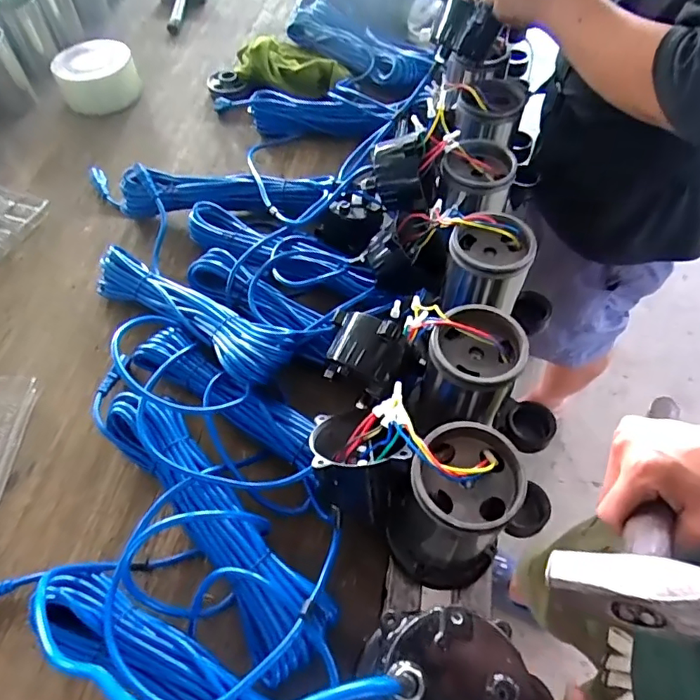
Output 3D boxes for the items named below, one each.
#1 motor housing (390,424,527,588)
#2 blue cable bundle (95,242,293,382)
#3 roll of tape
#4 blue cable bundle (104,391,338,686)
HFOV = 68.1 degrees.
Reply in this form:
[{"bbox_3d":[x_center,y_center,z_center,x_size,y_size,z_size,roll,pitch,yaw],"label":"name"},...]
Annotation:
[{"bbox_3d":[0.097,0.148,0.471,0.084,0.168,0.100,26,61,17],"label":"motor housing"},{"bbox_3d":[-0.216,-0.053,0.673,0.346,0.038,0.088,28,61,19],"label":"blue cable bundle"},{"bbox_3d":[-0.514,-0.559,1.054,0.158,0.089,0.147,-25,59,-15],"label":"roll of tape"},{"bbox_3d":[-0.157,0.171,0.549,0.094,0.055,0.346,-37,63,-21],"label":"blue cable bundle"}]

